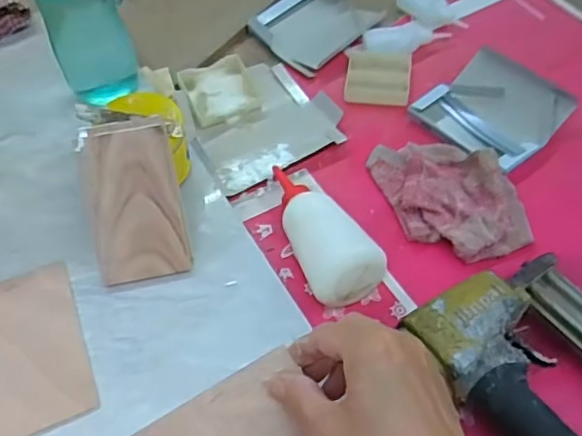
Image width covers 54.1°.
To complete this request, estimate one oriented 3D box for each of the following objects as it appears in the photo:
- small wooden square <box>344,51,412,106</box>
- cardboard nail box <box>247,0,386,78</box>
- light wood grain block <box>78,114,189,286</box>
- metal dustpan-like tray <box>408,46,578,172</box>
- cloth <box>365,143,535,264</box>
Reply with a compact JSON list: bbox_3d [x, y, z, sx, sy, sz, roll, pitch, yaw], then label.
[{"bbox_3d":[0.099,-0.160,0.647,0.071,0.007,0.083,6,56,6],"label":"small wooden square"},{"bbox_3d":[0.025,-0.243,0.704,0.138,0.012,0.127,-40,63,-23],"label":"cardboard nail box"},{"bbox_3d":[-0.131,-0.014,0.479,0.075,0.010,0.132,-11,97,-4],"label":"light wood grain block"},{"bbox_3d":[0.211,-0.117,0.593,0.118,0.031,0.126,-34,60,-19],"label":"metal dustpan-like tray"},{"bbox_3d":[0.149,-0.030,0.536,0.110,0.036,0.154,-16,56,-9],"label":"cloth"}]

